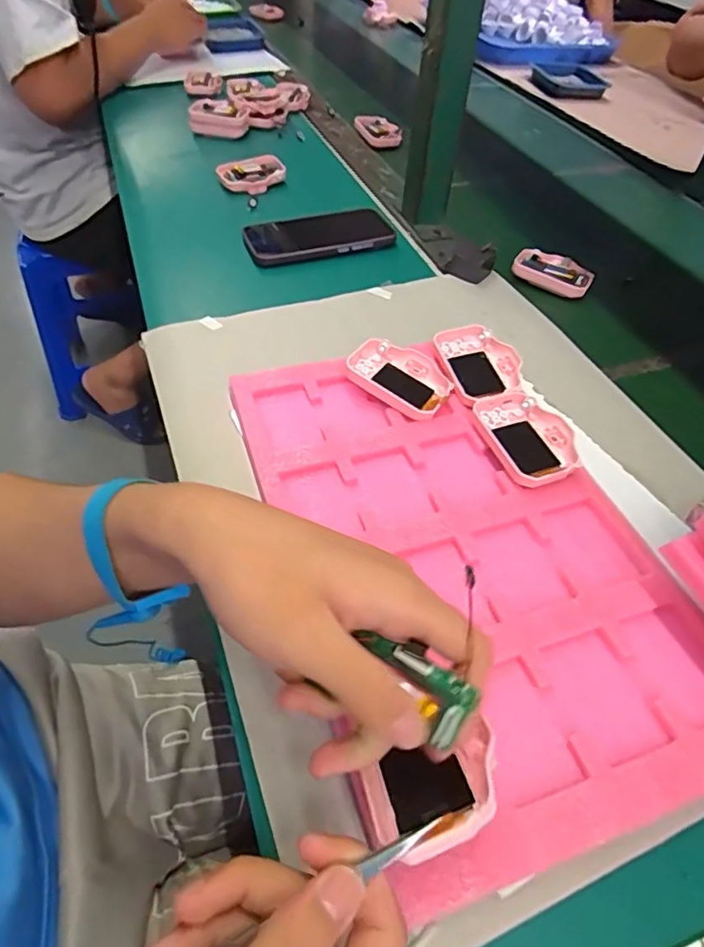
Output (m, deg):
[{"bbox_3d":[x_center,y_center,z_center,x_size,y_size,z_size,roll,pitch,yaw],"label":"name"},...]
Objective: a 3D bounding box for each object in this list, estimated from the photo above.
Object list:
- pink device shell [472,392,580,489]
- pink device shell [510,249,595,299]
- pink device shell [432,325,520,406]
[{"bbox_3d":[0.134,-0.027,0.421,0.062,0.016,0.087,-13,52,-14],"label":"pink device shell"},{"bbox_3d":[0.222,-0.222,0.613,0.082,0.019,0.050,22,52,14],"label":"pink device shell"},{"bbox_3d":[0.108,-0.092,0.472,0.061,0.016,0.080,-14,57,-8],"label":"pink device shell"}]

